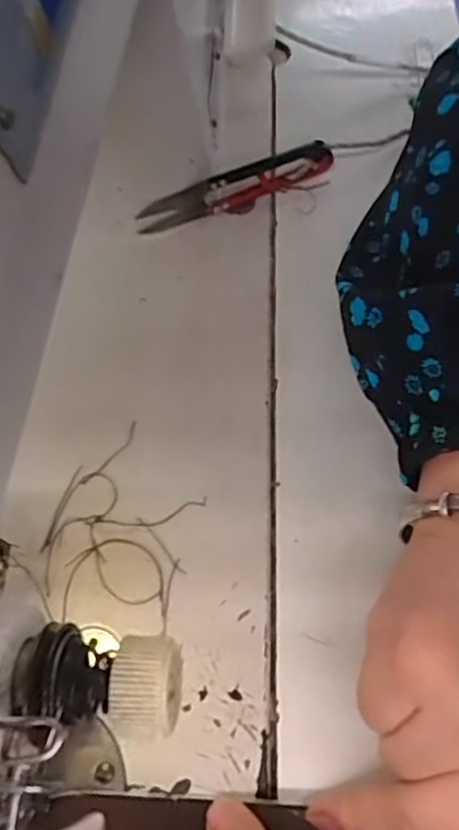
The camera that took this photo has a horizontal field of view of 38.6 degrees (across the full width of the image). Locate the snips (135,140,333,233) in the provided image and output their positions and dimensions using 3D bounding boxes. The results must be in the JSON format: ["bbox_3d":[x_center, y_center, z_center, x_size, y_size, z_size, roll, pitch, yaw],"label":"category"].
[{"bbox_3d":[0.003,-0.117,0.344,0.104,0.030,0.010,-22,64,-4],"label":"snips"}]

